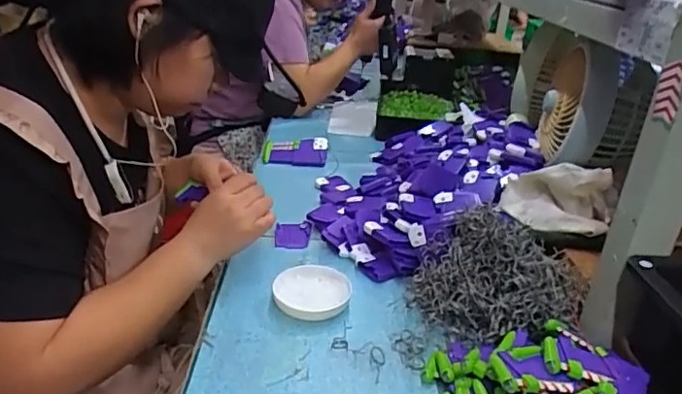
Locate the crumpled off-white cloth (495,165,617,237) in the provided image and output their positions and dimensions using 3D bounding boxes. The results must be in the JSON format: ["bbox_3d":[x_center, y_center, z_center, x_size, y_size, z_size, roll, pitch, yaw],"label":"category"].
[{"bbox_3d":[0.284,0.000,0.720,0.142,0.083,0.070,17,28,26],"label":"crumpled off-white cloth"}]

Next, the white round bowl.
[{"bbox_3d":[-0.032,0.113,0.651,0.088,0.020,0.088,4,26,-2],"label":"white round bowl"}]

